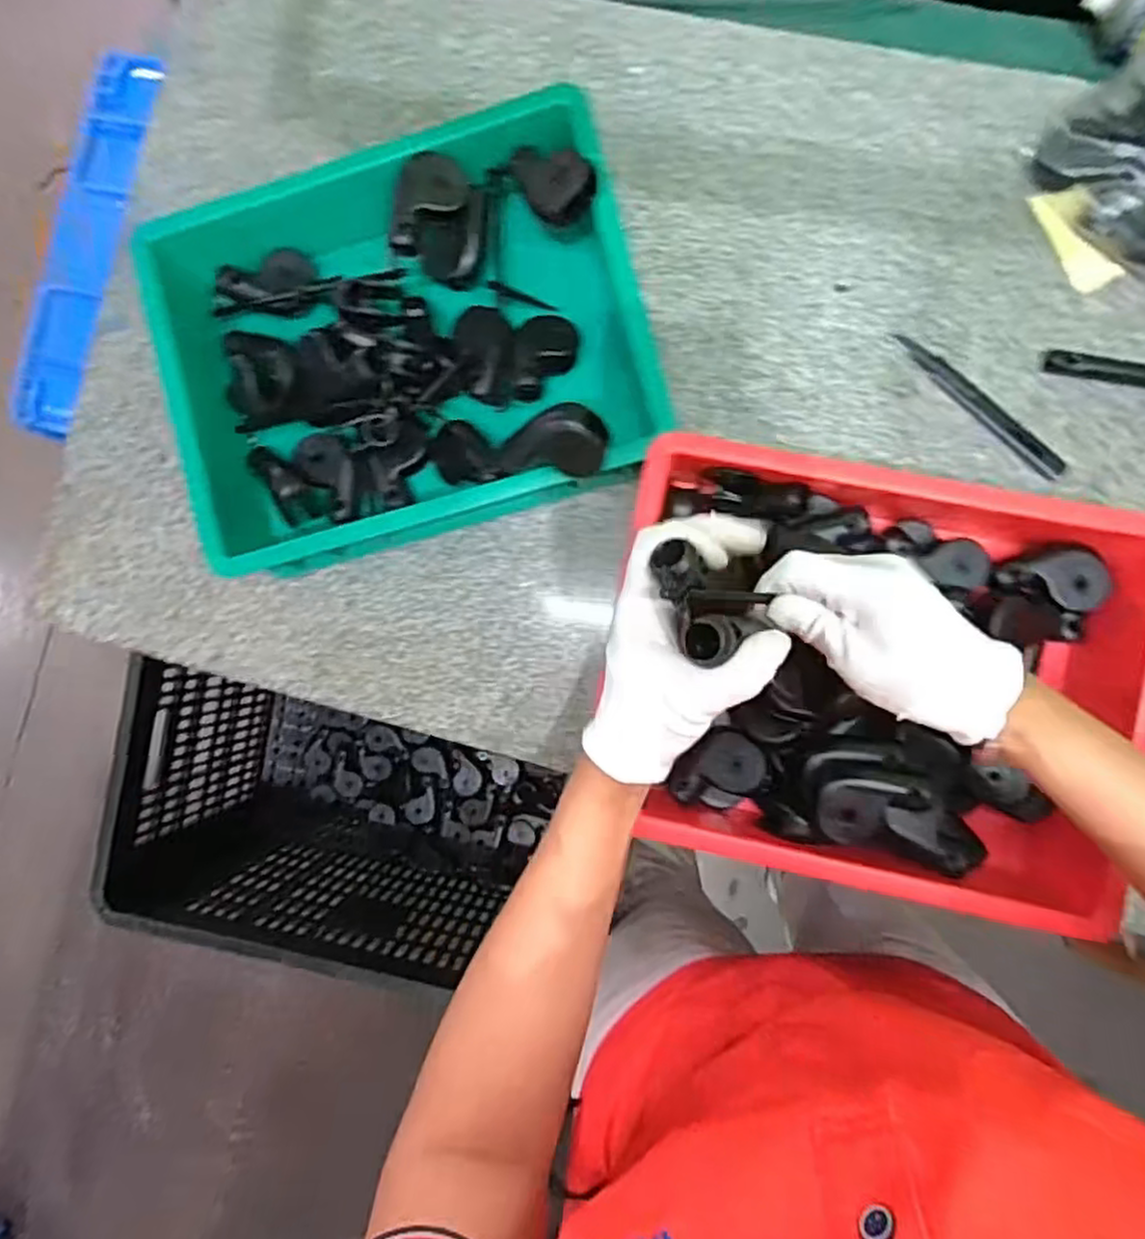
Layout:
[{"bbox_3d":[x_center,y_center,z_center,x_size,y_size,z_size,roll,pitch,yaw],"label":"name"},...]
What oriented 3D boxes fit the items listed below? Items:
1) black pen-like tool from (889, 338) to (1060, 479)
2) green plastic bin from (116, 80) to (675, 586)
[{"bbox_3d":[0.300,-0.159,0.536,0.017,0.013,0.153,-45,85,3],"label":"black pen-like tool"},{"bbox_3d":[-0.119,-0.198,0.530,0.334,0.110,0.258,-14,87,7],"label":"green plastic bin"}]

